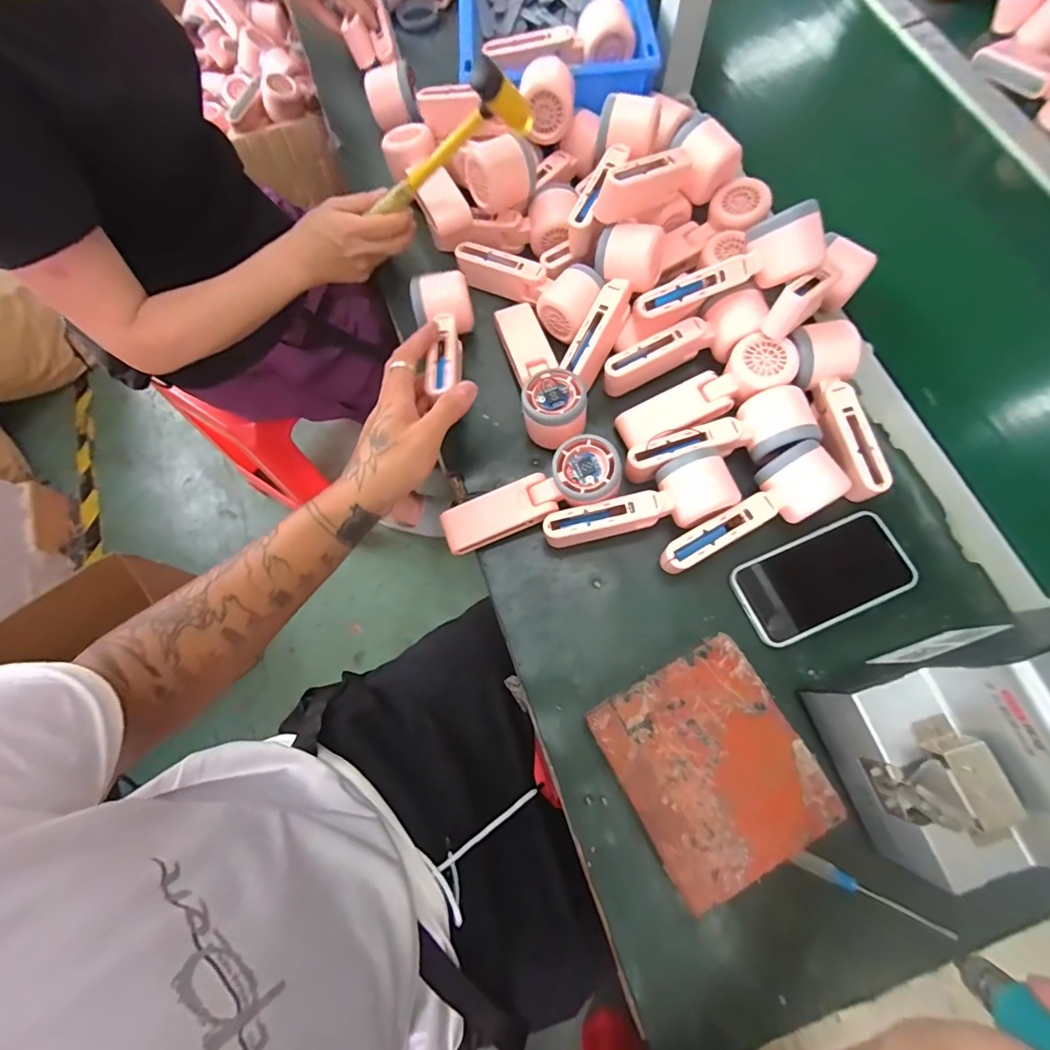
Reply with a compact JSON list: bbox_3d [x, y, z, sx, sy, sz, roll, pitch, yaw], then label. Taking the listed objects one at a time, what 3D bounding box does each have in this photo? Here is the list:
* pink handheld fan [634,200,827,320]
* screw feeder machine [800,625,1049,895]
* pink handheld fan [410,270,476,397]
[{"bbox_3d":[0.186,-0.230,0.451,0.165,0.058,0.049,-20,72,10],"label":"pink handheld fan"},{"bbox_3d":[0.318,0.143,0.318,0.168,0.150,0.121,-17,72,-3],"label":"screw feeder machine"},{"bbox_3d":[-0.080,-0.177,0.471,0.053,0.053,0.148,-3,61,1],"label":"pink handheld fan"}]

